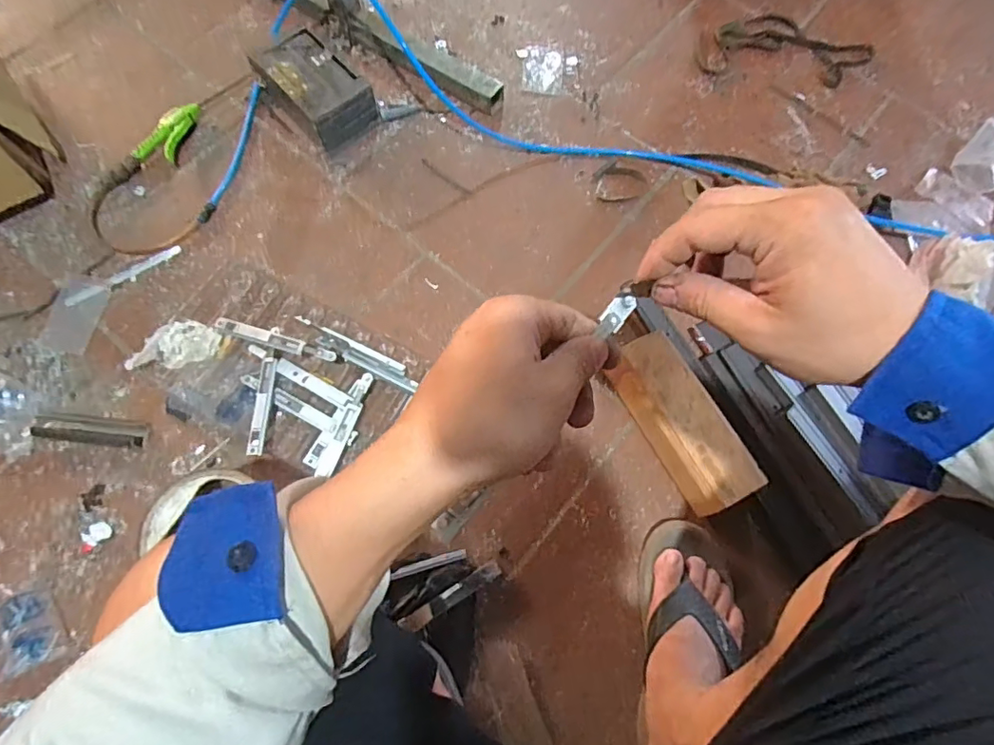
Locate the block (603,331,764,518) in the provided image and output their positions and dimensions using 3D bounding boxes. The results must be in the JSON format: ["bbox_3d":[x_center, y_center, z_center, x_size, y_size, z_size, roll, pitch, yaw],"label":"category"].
[{"bbox_3d":[0.246,0.066,0.735,0.084,0.091,0.236,-28,74,-10],"label":"block"}]

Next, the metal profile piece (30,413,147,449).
[{"bbox_3d":[-0.547,0.077,0.739,0.147,0.019,0.034,6,71,1],"label":"metal profile piece"}]

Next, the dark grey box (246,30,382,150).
[{"bbox_3d":[-0.302,-0.474,0.910,0.118,0.078,0.191,-43,77,-14],"label":"dark grey box"}]

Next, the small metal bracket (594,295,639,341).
[{"bbox_3d":[0.072,-0.035,0.329,0.013,0.006,0.031,36,76,11],"label":"small metal bracket"}]

